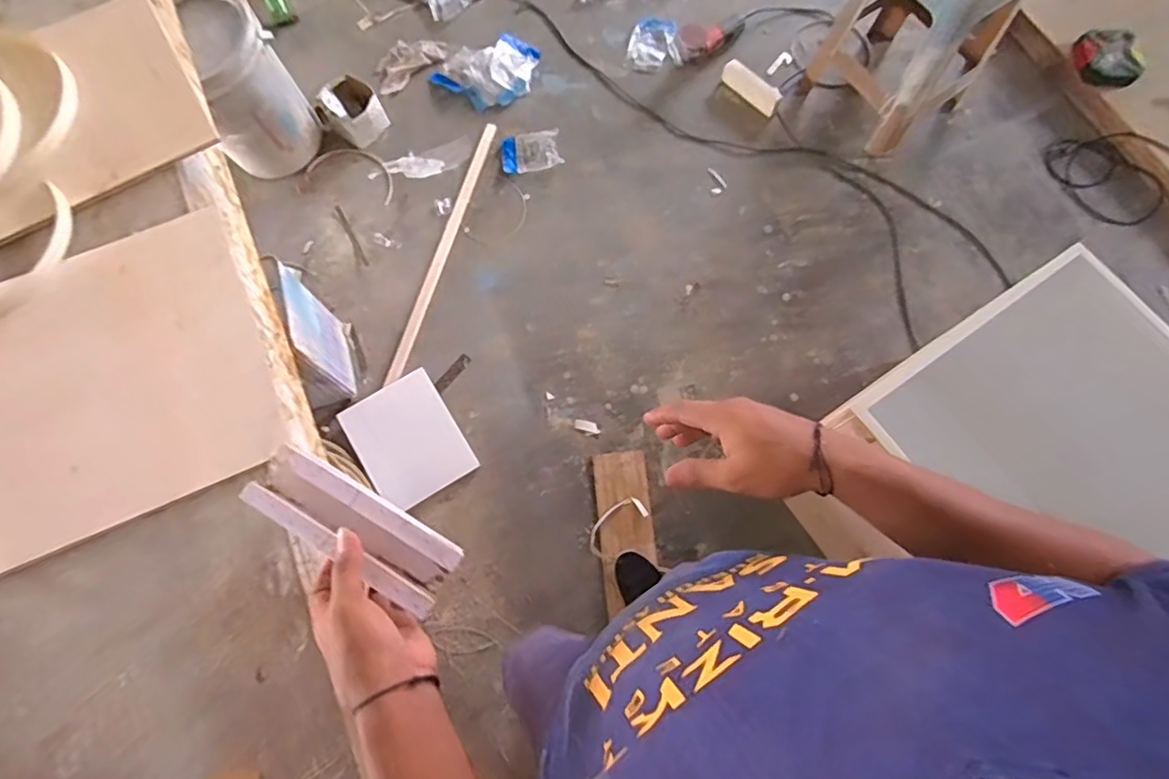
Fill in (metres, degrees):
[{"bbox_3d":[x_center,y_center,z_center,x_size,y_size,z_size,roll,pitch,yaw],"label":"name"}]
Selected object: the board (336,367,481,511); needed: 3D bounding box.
[{"bbox_3d":[-0.437,0.123,1.453,0.238,0.018,0.301,-30,73,-18],"label":"board"}]

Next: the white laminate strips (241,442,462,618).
[{"bbox_3d":[-0.184,0.108,0.468,0.179,0.025,0.059,26,74,13],"label":"white laminate strips"}]

